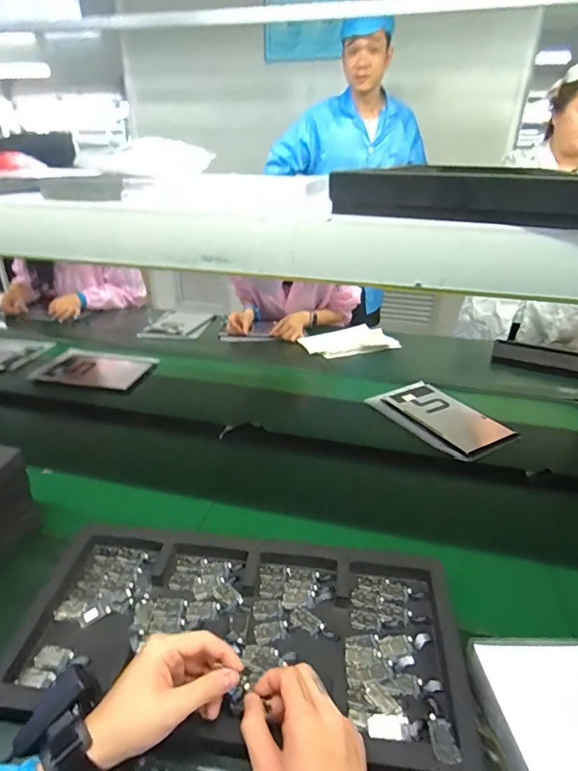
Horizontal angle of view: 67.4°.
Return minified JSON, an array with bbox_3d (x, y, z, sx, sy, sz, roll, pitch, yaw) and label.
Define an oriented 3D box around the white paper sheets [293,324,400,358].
[{"bbox_3d":[0.182,-0.134,1.319,0.276,0.023,0.173,-12,31,-22],"label":"white paper sheets"}]

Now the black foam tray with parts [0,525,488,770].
[{"bbox_3d":[-0.059,0.285,0.498,0.492,0.047,0.225,4,29,5],"label":"black foam tray with parts"}]

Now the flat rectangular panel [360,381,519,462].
[{"bbox_3d":[0.324,0.068,0.940,0.196,0.015,0.284,-14,32,-25],"label":"flat rectangular panel"}]

